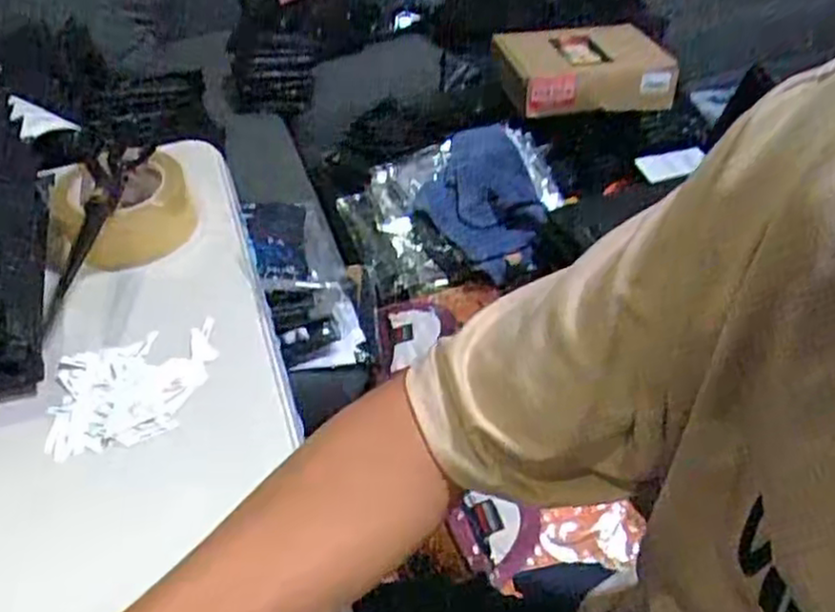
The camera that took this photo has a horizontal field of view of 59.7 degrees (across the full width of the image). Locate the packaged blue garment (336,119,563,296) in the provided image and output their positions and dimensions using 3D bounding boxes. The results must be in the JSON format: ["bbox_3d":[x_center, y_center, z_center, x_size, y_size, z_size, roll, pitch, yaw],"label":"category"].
[{"bbox_3d":[0.056,-0.145,1.133,0.333,0.118,0.269,-8,44,-4],"label":"packaged blue garment"}]

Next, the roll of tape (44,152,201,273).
[{"bbox_3d":[-0.265,-0.078,0.646,0.124,0.057,0.124,-2,44,2],"label":"roll of tape"}]

